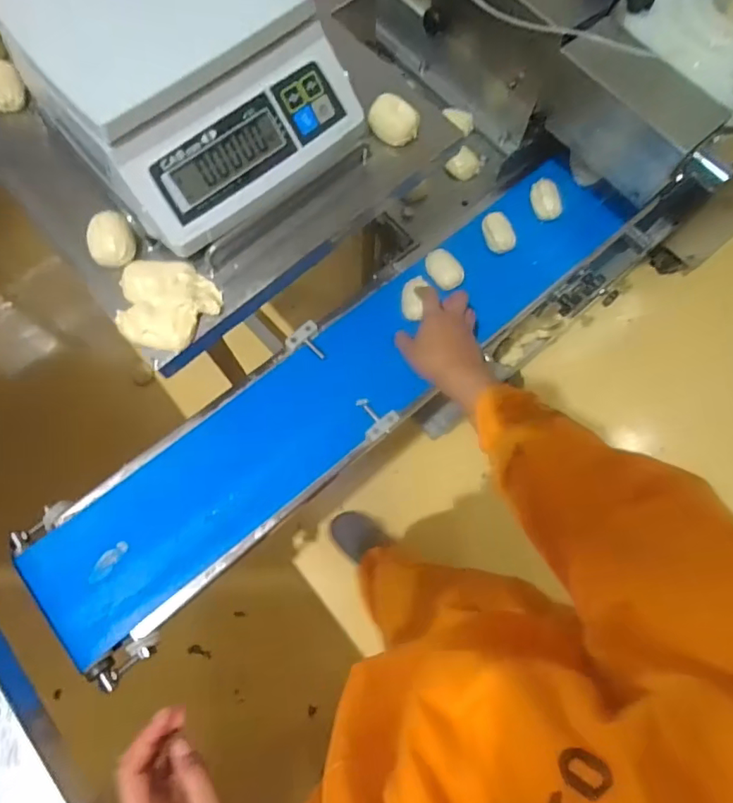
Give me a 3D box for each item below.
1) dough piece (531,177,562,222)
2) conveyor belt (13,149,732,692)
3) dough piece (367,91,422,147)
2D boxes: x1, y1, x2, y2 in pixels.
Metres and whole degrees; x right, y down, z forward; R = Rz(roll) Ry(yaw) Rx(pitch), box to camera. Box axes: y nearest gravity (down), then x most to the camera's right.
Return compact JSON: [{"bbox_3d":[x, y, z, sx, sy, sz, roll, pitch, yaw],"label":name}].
[{"bbox_3d":[0.269,-0.303,0.798,0.041,0.021,0.059,-12,74,-5],"label":"dough piece"},{"bbox_3d":[0.013,-0.037,0.752,0.980,0.090,0.207,-37,77,-11],"label":"conveyor belt"},{"bbox_3d":[0.031,-0.311,0.591,0.055,0.035,0.038,20,74,5],"label":"dough piece"}]

